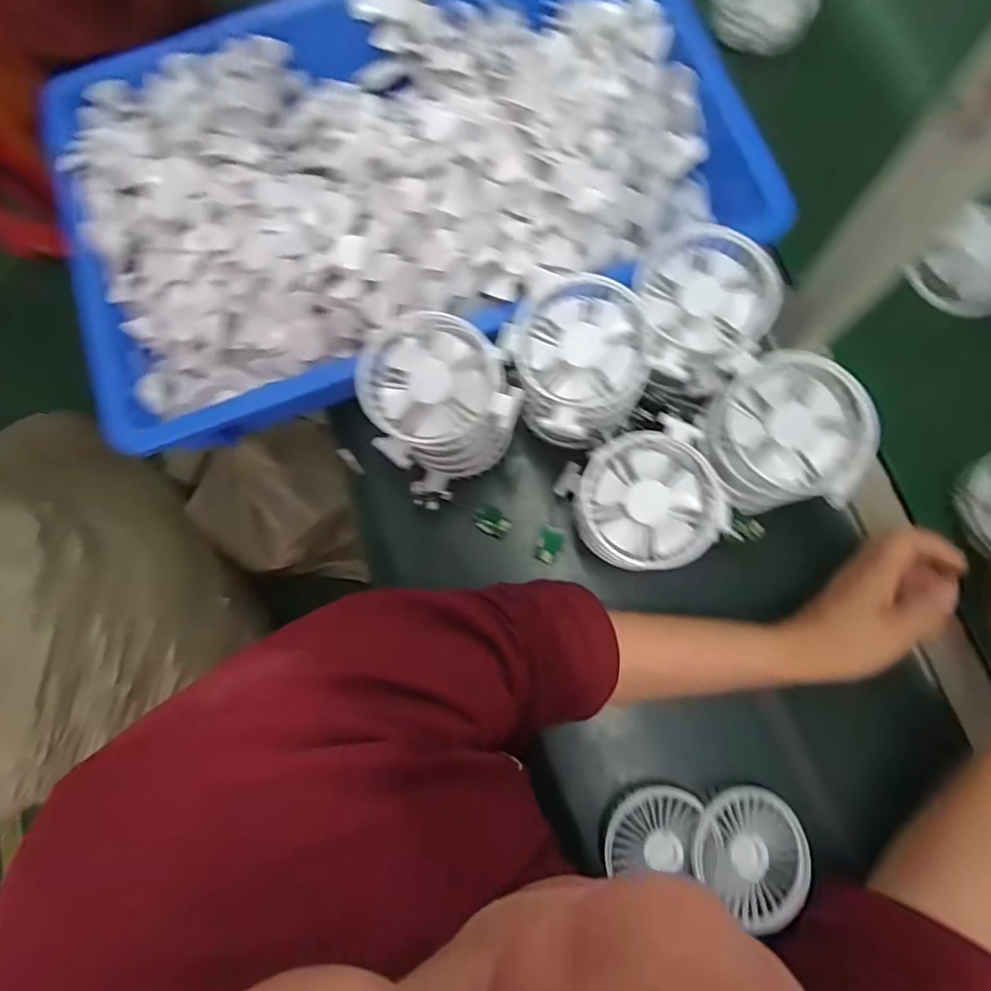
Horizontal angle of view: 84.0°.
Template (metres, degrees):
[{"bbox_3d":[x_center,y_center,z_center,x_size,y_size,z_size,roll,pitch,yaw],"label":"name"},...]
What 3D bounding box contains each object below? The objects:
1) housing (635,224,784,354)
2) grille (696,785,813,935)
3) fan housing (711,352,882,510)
[{"bbox_3d":[0.143,-0.142,0.383,0.089,0.028,0.096,0,78,1],"label":"housing"},{"bbox_3d":[0.191,0.263,0.406,0.081,0.020,0.084,0,78,1],"label":"grille"},{"bbox_3d":[0.197,-0.043,0.376,0.094,0.058,0.087,10,79,3],"label":"fan housing"}]

